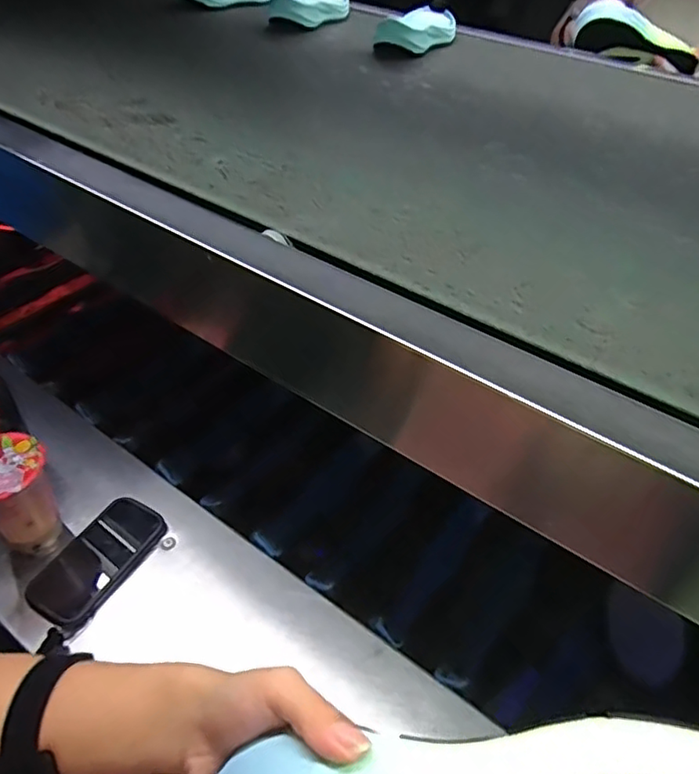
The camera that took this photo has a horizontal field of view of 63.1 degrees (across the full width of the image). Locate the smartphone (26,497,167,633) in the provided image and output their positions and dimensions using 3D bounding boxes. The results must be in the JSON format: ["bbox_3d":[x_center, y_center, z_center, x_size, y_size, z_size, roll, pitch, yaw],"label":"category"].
[{"bbox_3d":[-0.300,0.201,0.675,0.091,0.019,0.157,24,49,19],"label":"smartphone"}]

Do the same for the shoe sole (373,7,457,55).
[{"bbox_3d":[0.111,-0.553,0.871,0.087,0.040,0.218,16,47,14],"label":"shoe sole"}]

